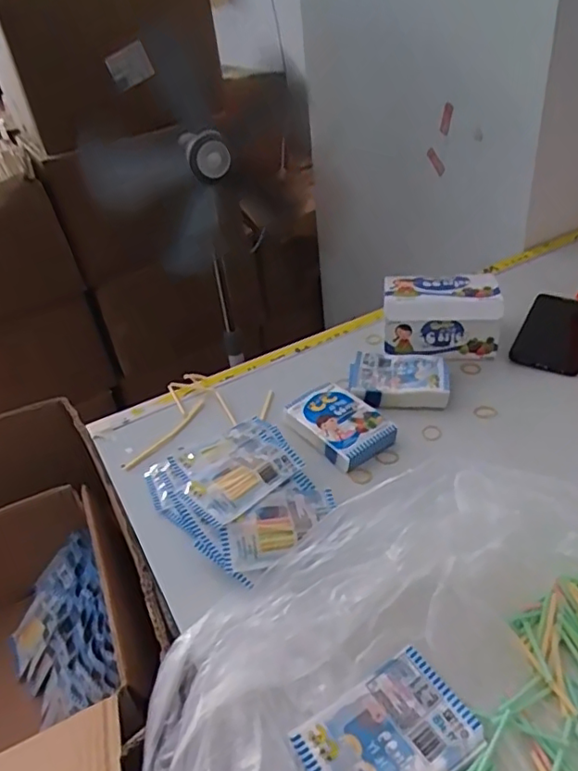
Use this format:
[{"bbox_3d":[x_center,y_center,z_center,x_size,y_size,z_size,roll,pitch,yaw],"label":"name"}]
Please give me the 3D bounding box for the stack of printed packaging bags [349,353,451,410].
[{"bbox_3d":[0.121,-0.005,0.659,0.107,0.030,0.065,1,38,11],"label":"stack of printed packaging bags"}]

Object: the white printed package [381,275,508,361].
[{"bbox_3d":[0.182,-0.081,0.713,0.131,0.080,0.089,1,38,11],"label":"white printed package"}]

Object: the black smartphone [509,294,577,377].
[{"bbox_3d":[0.326,-0.064,0.721,0.078,0.016,0.160,15,40,28],"label":"black smartphone"}]

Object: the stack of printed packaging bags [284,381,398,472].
[{"bbox_3d":[0.050,0.040,0.612,0.068,0.030,0.099,-29,42,-25],"label":"stack of printed packaging bags"}]

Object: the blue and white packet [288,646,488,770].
[{"bbox_3d":[0.062,0.223,0.377,0.105,0.013,0.070,-23,40,-19],"label":"blue and white packet"}]

